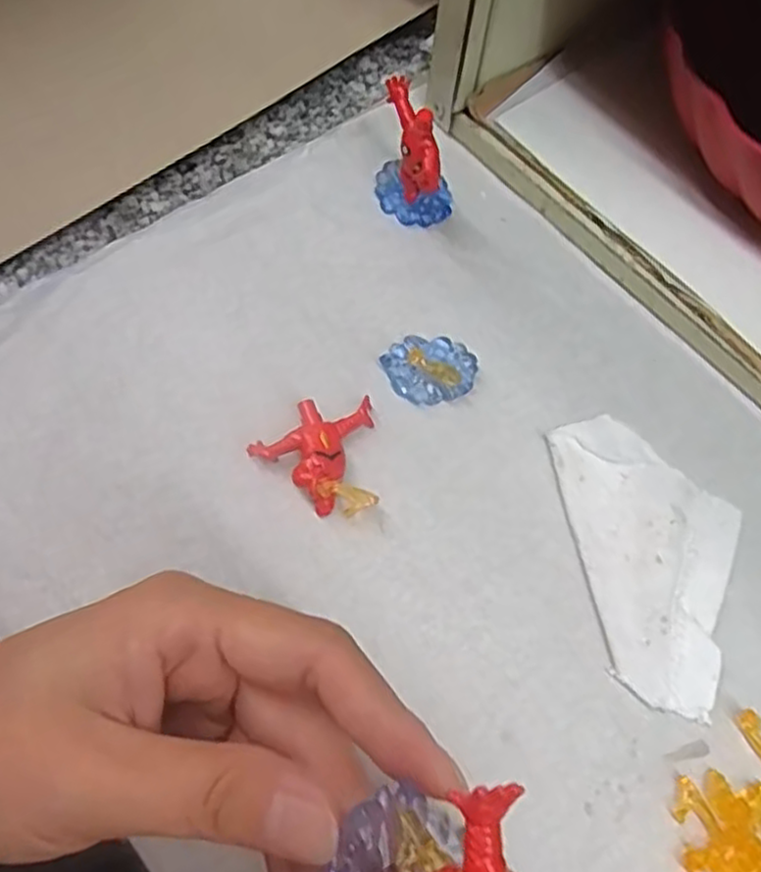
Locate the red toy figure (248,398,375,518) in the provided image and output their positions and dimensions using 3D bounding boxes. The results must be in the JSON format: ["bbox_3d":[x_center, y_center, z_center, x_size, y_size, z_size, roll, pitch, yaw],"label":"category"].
[{"bbox_3d":[-0.025,0.007,0.266,0.045,0.015,0.043,-1,65,-4],"label":"red toy figure"}]

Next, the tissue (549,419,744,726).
[{"bbox_3d":[0.104,0.042,0.261,0.060,0.008,0.108,-7,66,-7],"label":"tissue"}]

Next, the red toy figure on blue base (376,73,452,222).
[{"bbox_3d":[0.016,-0.117,0.303,0.033,0.051,0.033,8,65,0],"label":"red toy figure on blue base"}]

